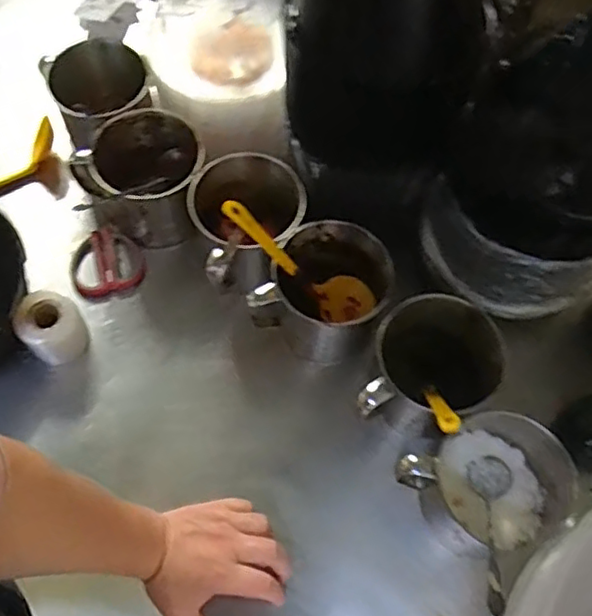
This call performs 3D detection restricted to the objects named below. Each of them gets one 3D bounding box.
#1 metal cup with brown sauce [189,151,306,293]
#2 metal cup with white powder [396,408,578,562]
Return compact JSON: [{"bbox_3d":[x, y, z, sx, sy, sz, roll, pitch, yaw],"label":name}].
[{"bbox_3d":[-0.049,-0.085,0.643,0.106,0.101,0.131,-3,65,-4],"label":"metal cup with brown sauce"},{"bbox_3d":[0.169,0.156,0.552,0.118,0.129,0.105,-31,70,-16],"label":"metal cup with white powder"}]

